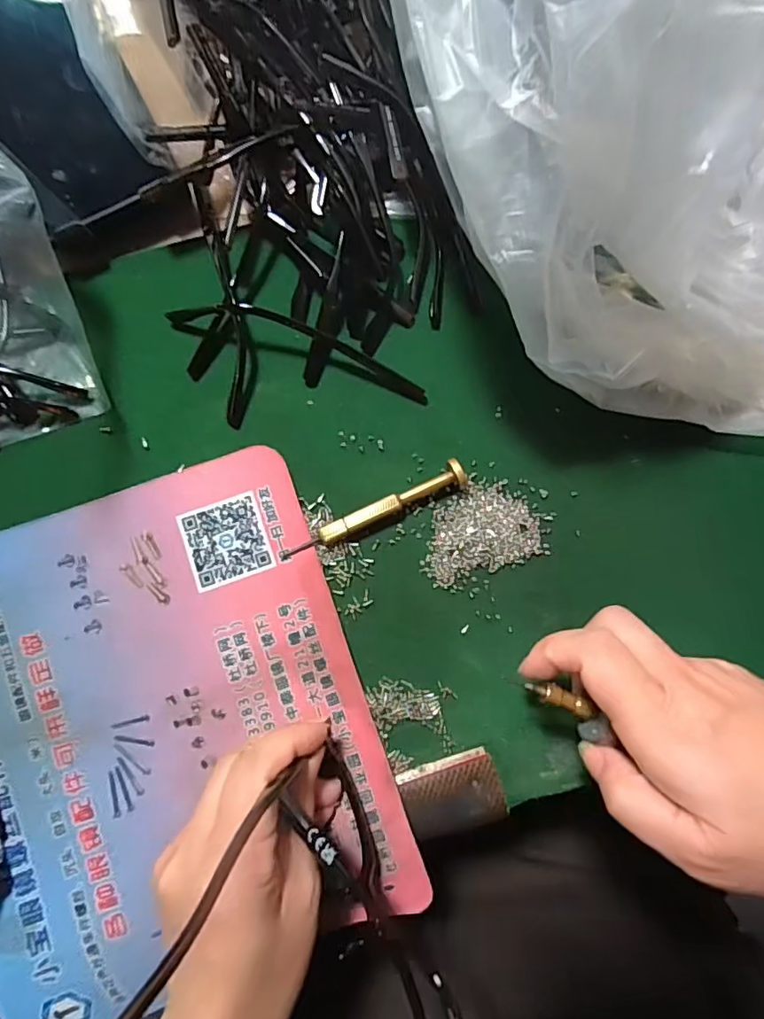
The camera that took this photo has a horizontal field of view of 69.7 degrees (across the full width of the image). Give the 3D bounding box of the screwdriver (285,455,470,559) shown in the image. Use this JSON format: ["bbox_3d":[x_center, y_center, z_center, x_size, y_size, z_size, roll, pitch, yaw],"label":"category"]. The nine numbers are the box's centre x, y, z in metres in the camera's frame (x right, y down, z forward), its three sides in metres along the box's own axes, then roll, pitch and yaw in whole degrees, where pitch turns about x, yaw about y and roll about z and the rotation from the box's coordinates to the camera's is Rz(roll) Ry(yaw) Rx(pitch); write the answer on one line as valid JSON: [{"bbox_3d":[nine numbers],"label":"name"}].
[{"bbox_3d":[-0.003,0.001,0.269,0.094,0.009,0.013,-24,85,-3],"label":"screwdriver"}]

